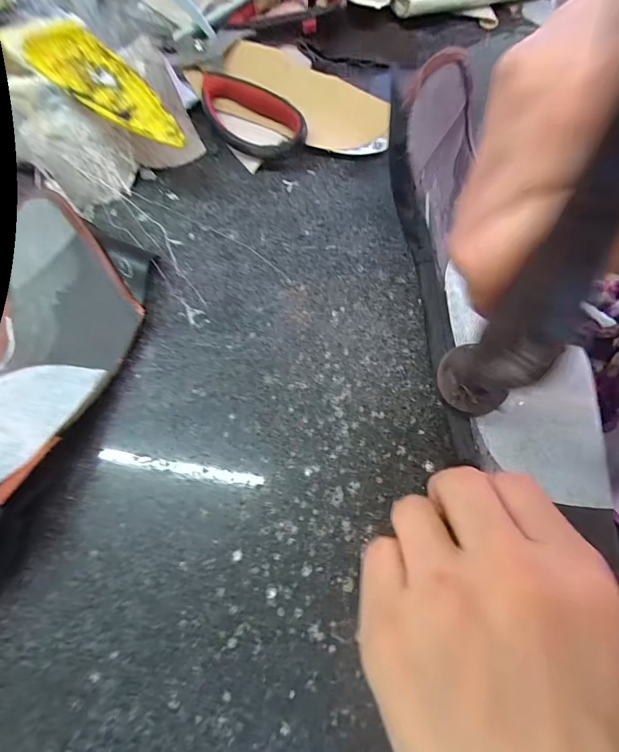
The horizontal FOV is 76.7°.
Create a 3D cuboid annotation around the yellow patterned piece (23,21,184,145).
[{"bbox_3d":[-0.115,-0.165,0.223,0.109,0.012,0.040,41,74,14],"label":"yellow patterned piece"}]

